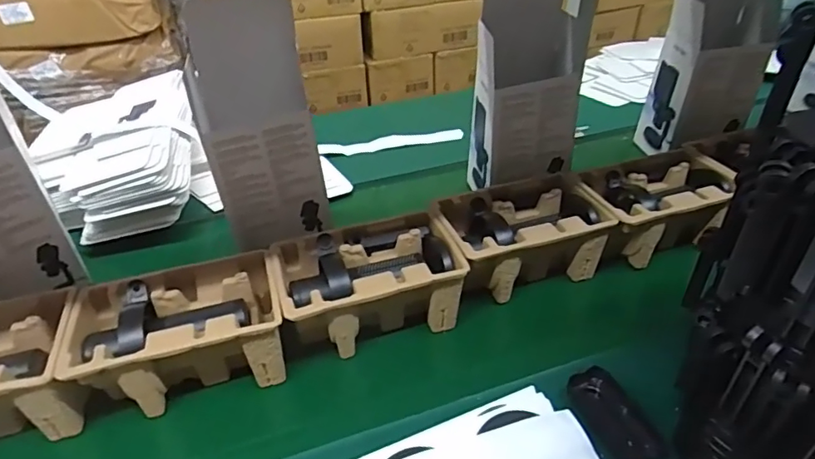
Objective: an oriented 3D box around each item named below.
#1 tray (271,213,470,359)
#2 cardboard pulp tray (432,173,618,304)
[{"bbox_3d":[-0.052,0.076,0.680,0.226,0.111,0.135,-11,38,-16],"label":"tray"},{"bbox_3d":[0.154,0.019,0.747,0.220,0.109,0.139,-11,38,-17],"label":"cardboard pulp tray"}]

